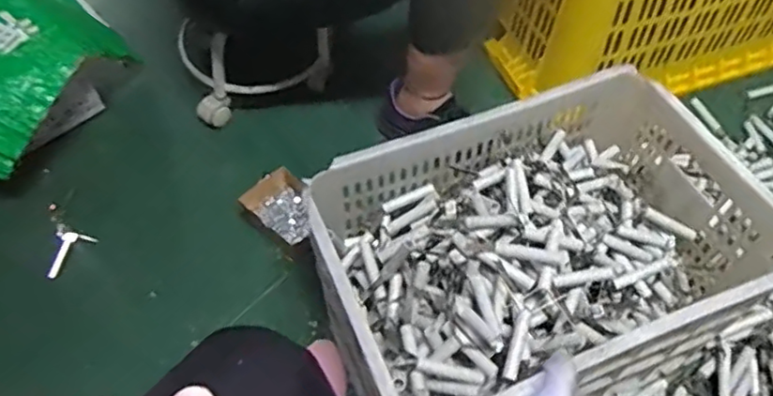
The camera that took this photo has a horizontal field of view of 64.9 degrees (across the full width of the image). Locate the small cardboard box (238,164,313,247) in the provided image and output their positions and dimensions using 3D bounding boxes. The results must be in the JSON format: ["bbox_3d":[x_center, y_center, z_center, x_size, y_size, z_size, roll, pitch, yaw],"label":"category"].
[{"bbox_3d":[-0.178,0.016,1.061,0.127,0.053,0.100,38,64,24],"label":"small cardboard box"}]

